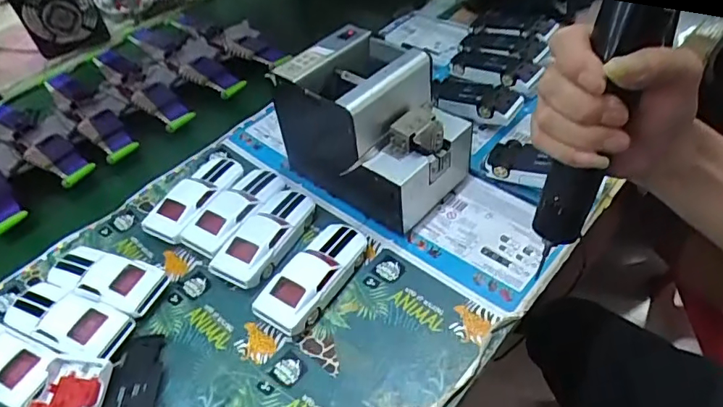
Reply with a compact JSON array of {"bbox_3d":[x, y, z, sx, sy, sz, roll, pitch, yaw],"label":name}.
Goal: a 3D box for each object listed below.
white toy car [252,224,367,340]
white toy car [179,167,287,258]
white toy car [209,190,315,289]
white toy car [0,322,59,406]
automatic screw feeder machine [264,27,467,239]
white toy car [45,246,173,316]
[{"bbox_3d":[-0.046,0.069,0.507,0.056,0.039,0.129,21,52,25],"label":"white toy car"},{"bbox_3d":[-0.138,0.008,0.581,0.057,0.037,0.130,20,51,24],"label":"white toy car"},{"bbox_3d":[-0.100,0.035,0.550,0.054,0.038,0.128,24,53,27],"label":"white toy car"},{"bbox_3d":[-0.327,0.146,0.469,0.131,0.031,0.051,16,50,21],"label":"white toy car"},{"bbox_3d":[0.011,-0.089,0.563,0.185,0.162,0.122,32,57,32],"label":"automatic screw feeder machine"},{"bbox_3d":[-0.263,0.079,0.527,0.133,0.033,0.054,12,48,18],"label":"white toy car"}]

